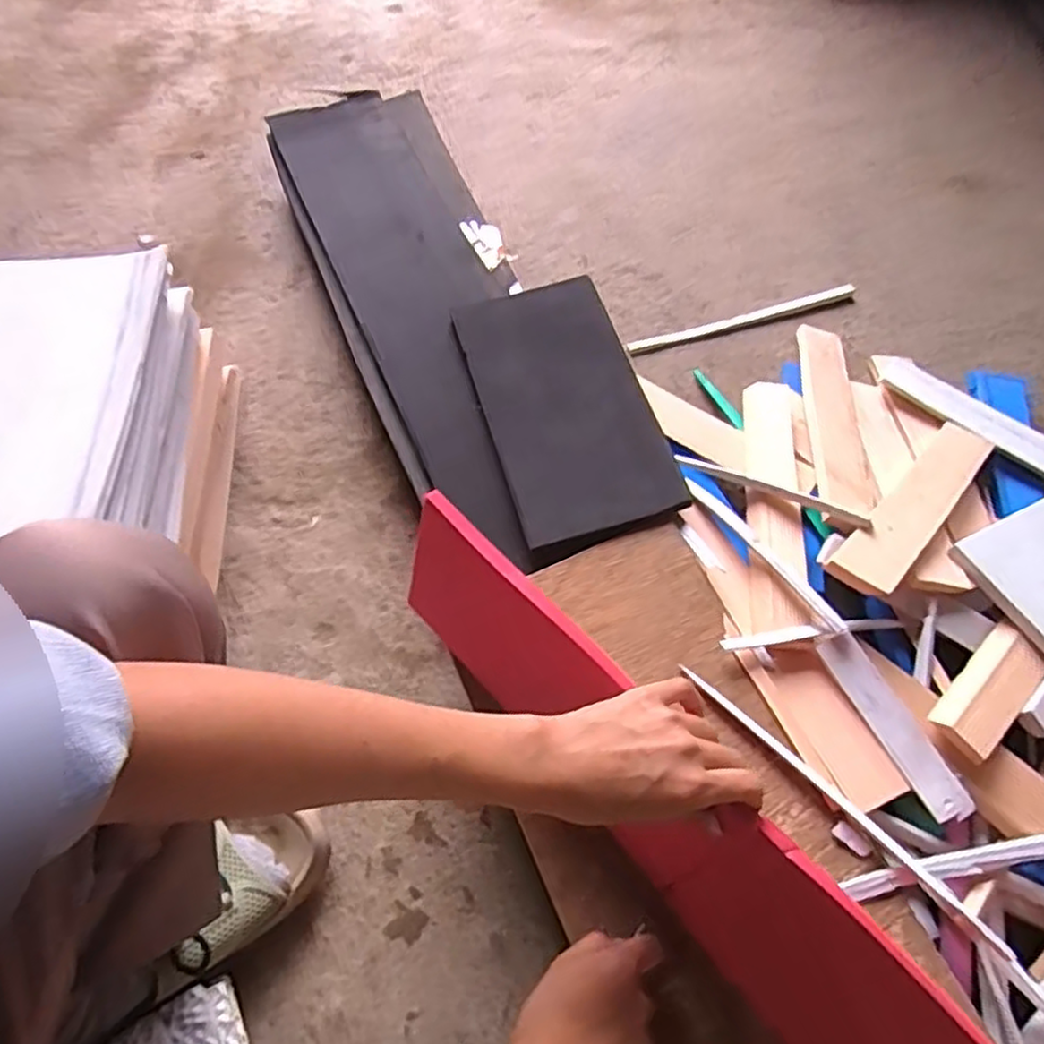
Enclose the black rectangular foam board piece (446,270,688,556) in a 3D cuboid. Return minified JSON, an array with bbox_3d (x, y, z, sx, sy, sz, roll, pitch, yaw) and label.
[{"bbox_3d":[0.038,-0.114,0.667,0.146,0.027,0.273,-15,64,-8],"label":"black rectangular foam board piece"}]

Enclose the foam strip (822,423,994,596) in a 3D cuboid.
[{"bbox_3d":[0.355,-0.019,0.629,0.050,0.017,0.271,42,55,18],"label":"foam strip"}]

